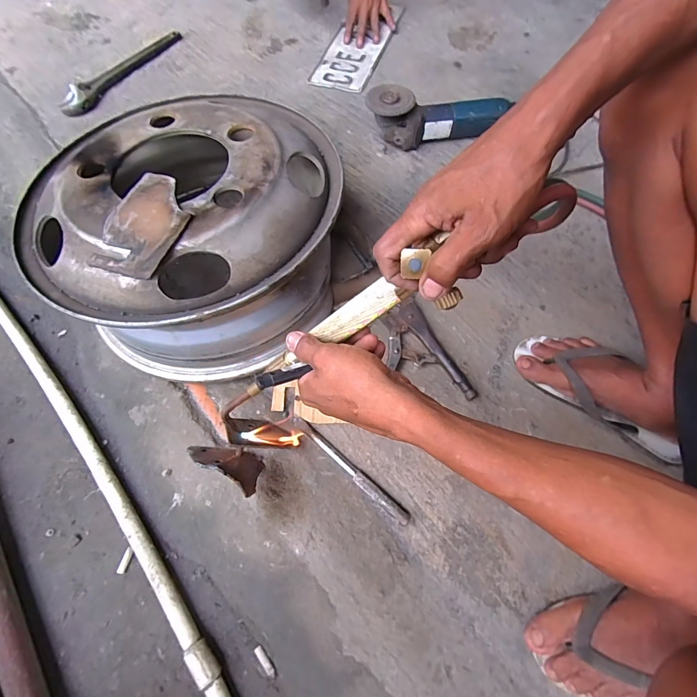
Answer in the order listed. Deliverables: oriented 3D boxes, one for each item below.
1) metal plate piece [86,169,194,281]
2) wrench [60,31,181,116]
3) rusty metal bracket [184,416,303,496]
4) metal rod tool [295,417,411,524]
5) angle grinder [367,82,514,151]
[{"bbox_3d":[-0.232,-0.145,0.433,0.093,0.010,0.144,13,66,9],"label":"metal plate piece"},{"bbox_3d":[-0.564,-0.704,0.953,0.071,0.029,0.372,30,69,15],"label":"wrench"},{"bbox_3d":[-0.138,0.122,0.489,0.103,0.069,0.105,36,71,17],"label":"rusty metal bracket"},{"bbox_3d":[-0.003,0.160,0.513,0.204,0.015,0.017,37,71,18],"label":"metal rod tool"},{"bbox_3d":[0.180,-0.462,0.754,0.285,0.106,0.077,-8,64,-2],"label":"angle grinder"}]

